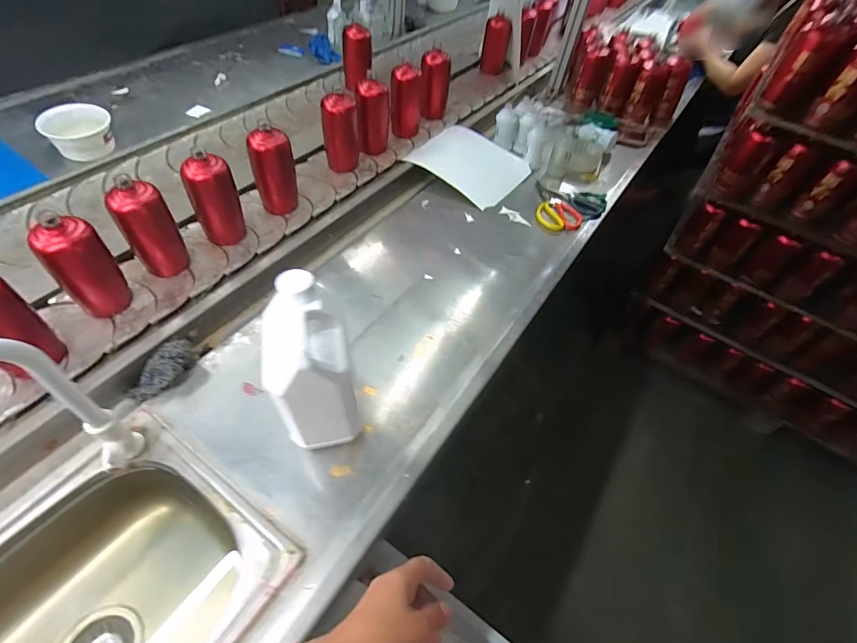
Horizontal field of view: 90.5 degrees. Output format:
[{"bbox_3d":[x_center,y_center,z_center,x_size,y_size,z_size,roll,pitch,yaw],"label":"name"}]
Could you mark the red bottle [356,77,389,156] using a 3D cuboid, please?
[{"bbox_3d":[-0.139,-0.503,1.058,0.081,0.166,0.073,1,53,-5],"label":"red bottle"}]

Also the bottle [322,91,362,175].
[{"bbox_3d":[-0.205,-0.440,1.000,0.087,0.168,0.074,-3,53,-8],"label":"bottle"}]

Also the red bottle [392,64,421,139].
[{"bbox_3d":[-0.059,-0.576,1.123,0.073,0.166,0.080,5,53,-2],"label":"red bottle"}]

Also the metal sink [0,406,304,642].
[{"bbox_3d":[-0.448,0.382,0.524,0.327,0.140,0.465,37,56,12],"label":"metal sink"}]

